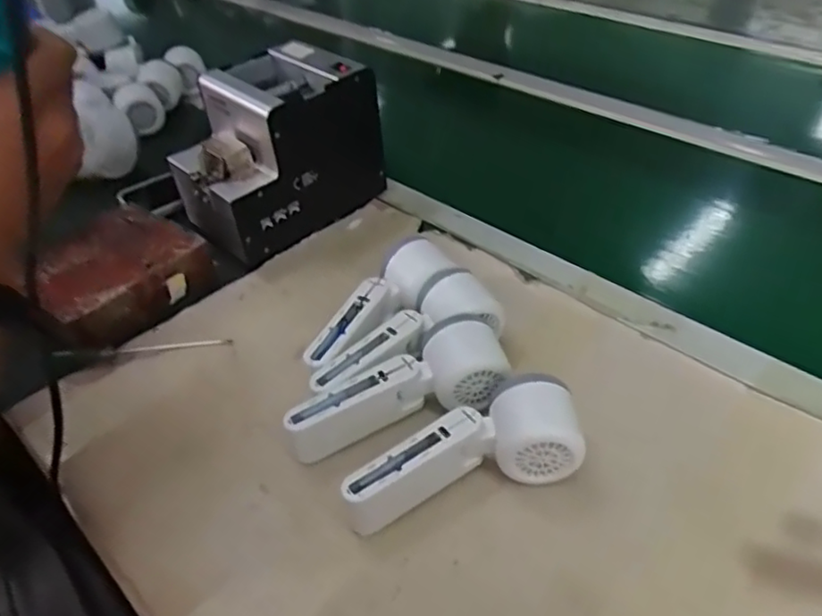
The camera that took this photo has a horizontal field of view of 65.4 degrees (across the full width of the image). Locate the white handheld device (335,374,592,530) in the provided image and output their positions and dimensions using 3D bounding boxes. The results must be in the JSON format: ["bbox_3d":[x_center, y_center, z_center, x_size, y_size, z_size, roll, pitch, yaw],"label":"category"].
[{"bbox_3d":[0.036,0.094,0.435,0.169,0.070,0.068,-14,41,-7],"label":"white handheld device"}]

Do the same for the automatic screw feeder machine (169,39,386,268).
[{"bbox_3d":[-0.137,-0.160,0.654,0.189,0.150,0.113,-34,49,-30],"label":"automatic screw feeder machine"}]

